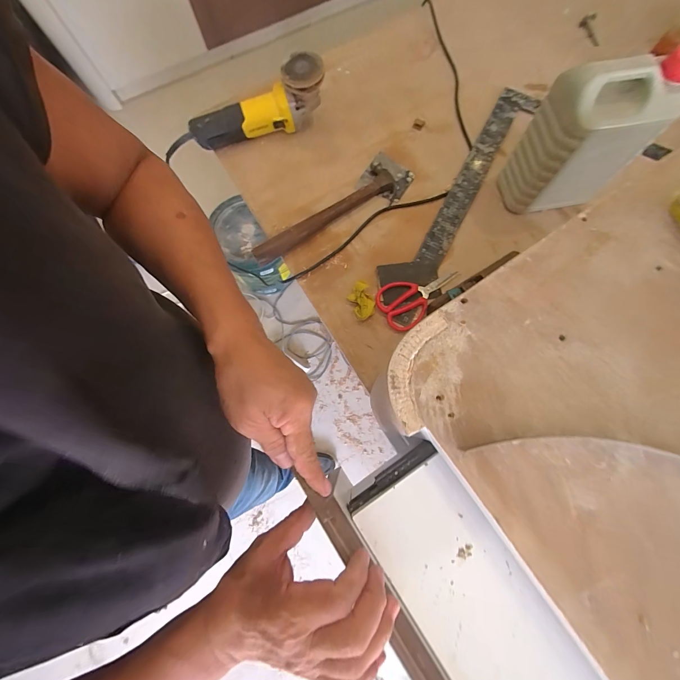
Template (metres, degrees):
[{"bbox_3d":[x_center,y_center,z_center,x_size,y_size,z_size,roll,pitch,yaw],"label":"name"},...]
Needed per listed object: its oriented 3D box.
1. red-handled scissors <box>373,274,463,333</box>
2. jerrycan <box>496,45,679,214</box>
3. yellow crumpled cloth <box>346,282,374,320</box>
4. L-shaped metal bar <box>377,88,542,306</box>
[{"bbox_3d":[0.148,-0.087,0.585,0.162,0.009,0.088,-32,76,-7],"label":"red-handled scissors"},{"bbox_3d":[0.394,-0.319,0.519,0.161,0.228,0.098,-8,75,-1],"label":"jerrycan"},{"bbox_3d":[0.039,-0.072,0.582,0.041,0.017,0.069,-23,76,-5],"label":"yellow crumpled cloth"},{"bbox_3d":[0.250,-0.306,0.643,0.092,0.013,0.583,33,78,10],"label":"L-shaped metal bar"}]

